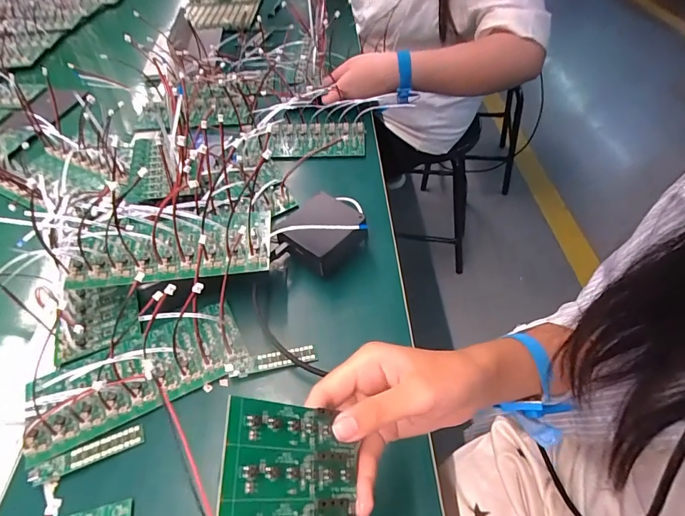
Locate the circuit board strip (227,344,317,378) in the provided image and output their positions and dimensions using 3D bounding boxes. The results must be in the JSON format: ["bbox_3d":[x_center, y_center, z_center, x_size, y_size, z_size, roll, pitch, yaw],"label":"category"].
[{"bbox_3d":[-0.067,0.098,0.392,0.085,0.008,0.018,-12,50,-6],"label":"circuit board strip"}]

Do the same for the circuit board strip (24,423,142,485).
[{"bbox_3d":[-0.214,0.164,0.343,0.086,0.009,0.019,-23,52,-15],"label":"circuit board strip"}]

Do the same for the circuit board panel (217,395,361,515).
[{"bbox_3d":[-0.023,0.118,0.200,0.080,0.004,0.086,25,49,-36],"label":"circuit board panel"}]

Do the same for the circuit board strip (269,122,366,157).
[{"bbox_3d":[-0.038,-0.180,0.625,0.144,0.019,0.069,-4,49,1],"label":"circuit board strip"}]

